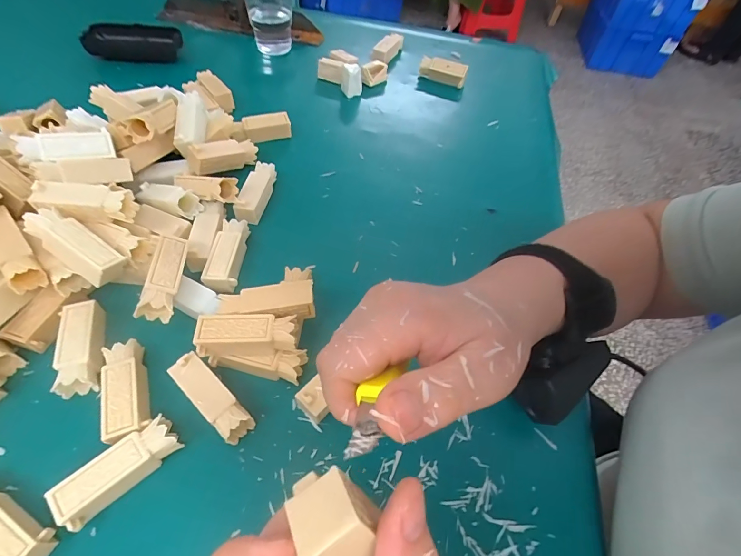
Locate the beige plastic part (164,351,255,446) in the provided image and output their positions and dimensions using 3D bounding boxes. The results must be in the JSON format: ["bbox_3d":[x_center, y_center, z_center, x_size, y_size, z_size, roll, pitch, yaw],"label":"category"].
[{"bbox_3d":[-0.100,0.076,0.238,0.059,0.022,0.019,37,60,21],"label":"beige plastic part"}]

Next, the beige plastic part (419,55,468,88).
[{"bbox_3d":[0.096,-0.272,0.495,0.061,0.027,0.017,26,57,14],"label":"beige plastic part"}]

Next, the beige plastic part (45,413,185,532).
[{"bbox_3d":[-0.139,0.108,0.212,0.061,0.020,0.024,-38,65,-26],"label":"beige plastic part"}]

